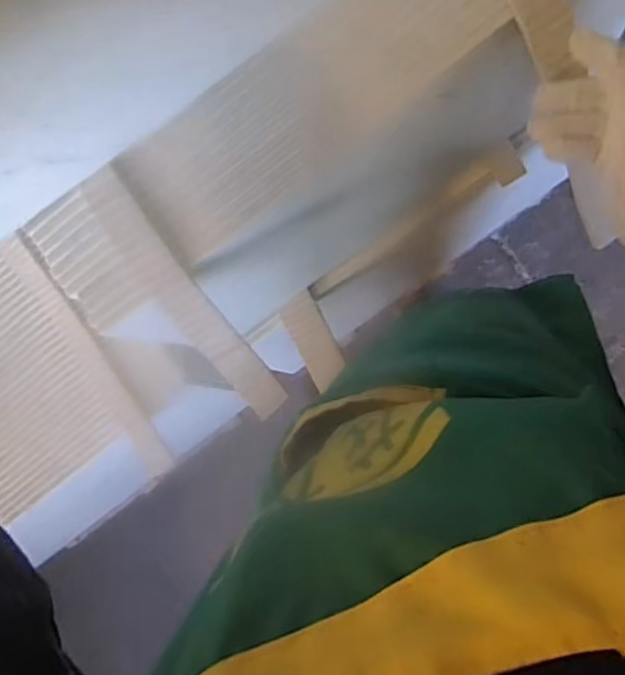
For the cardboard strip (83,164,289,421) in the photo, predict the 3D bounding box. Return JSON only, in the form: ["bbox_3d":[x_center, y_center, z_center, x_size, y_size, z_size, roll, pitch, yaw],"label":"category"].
[{"bbox_3d":[-0.110,-0.032,0.555,0.040,0.024,0.262,-33,107,8],"label":"cardboard strip"}]

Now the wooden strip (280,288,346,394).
[{"bbox_3d":[0.002,0.004,0.836,0.052,0.012,0.133,-24,104,8],"label":"wooden strip"}]

